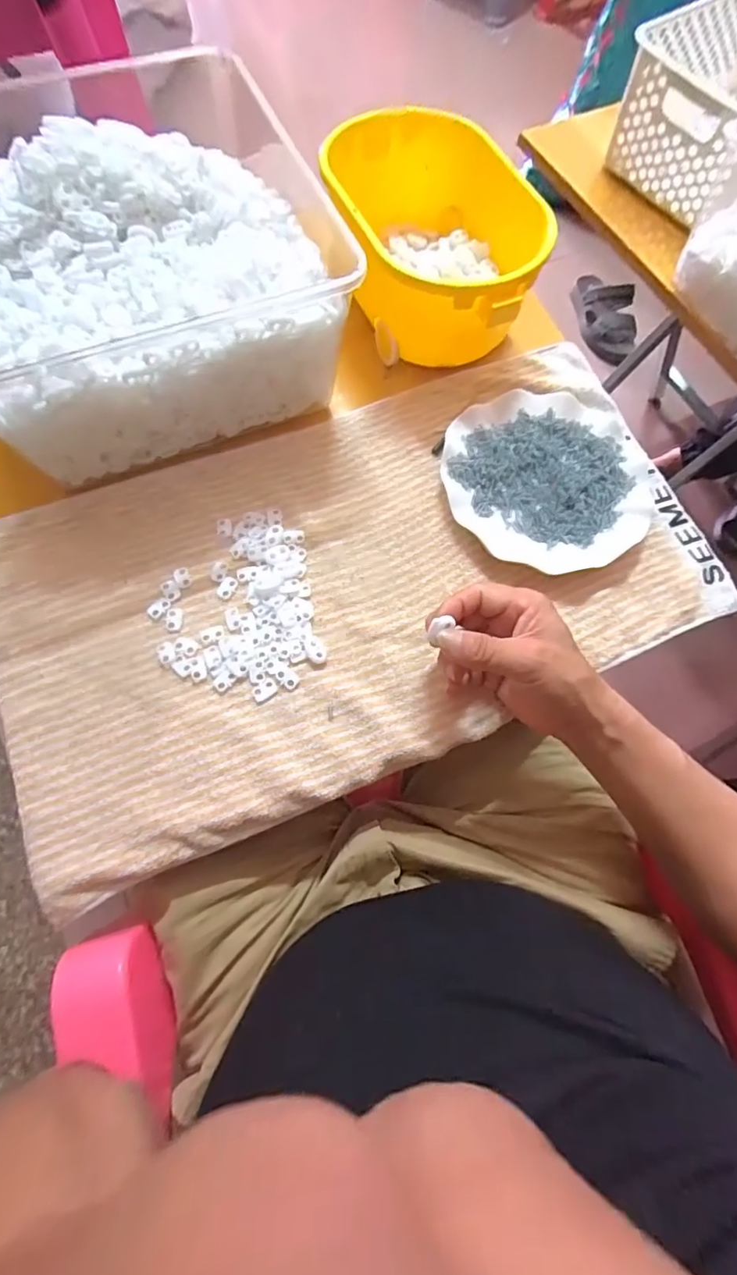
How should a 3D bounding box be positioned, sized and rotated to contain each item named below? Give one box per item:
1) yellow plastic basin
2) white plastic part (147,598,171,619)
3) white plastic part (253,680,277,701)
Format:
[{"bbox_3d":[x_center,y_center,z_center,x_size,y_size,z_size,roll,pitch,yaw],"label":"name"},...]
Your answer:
[{"bbox_3d":[0.059,-0.367,0.494,0.149,0.120,0.238,-25,74,-12],"label":"yellow plastic basin"},{"bbox_3d":[-0.171,-0.024,0.419,0.013,0.005,0.019,33,72,8],"label":"white plastic part"},{"bbox_3d":[-0.081,0.042,0.401,0.019,0.004,0.012,-34,76,-14],"label":"white plastic part"}]

